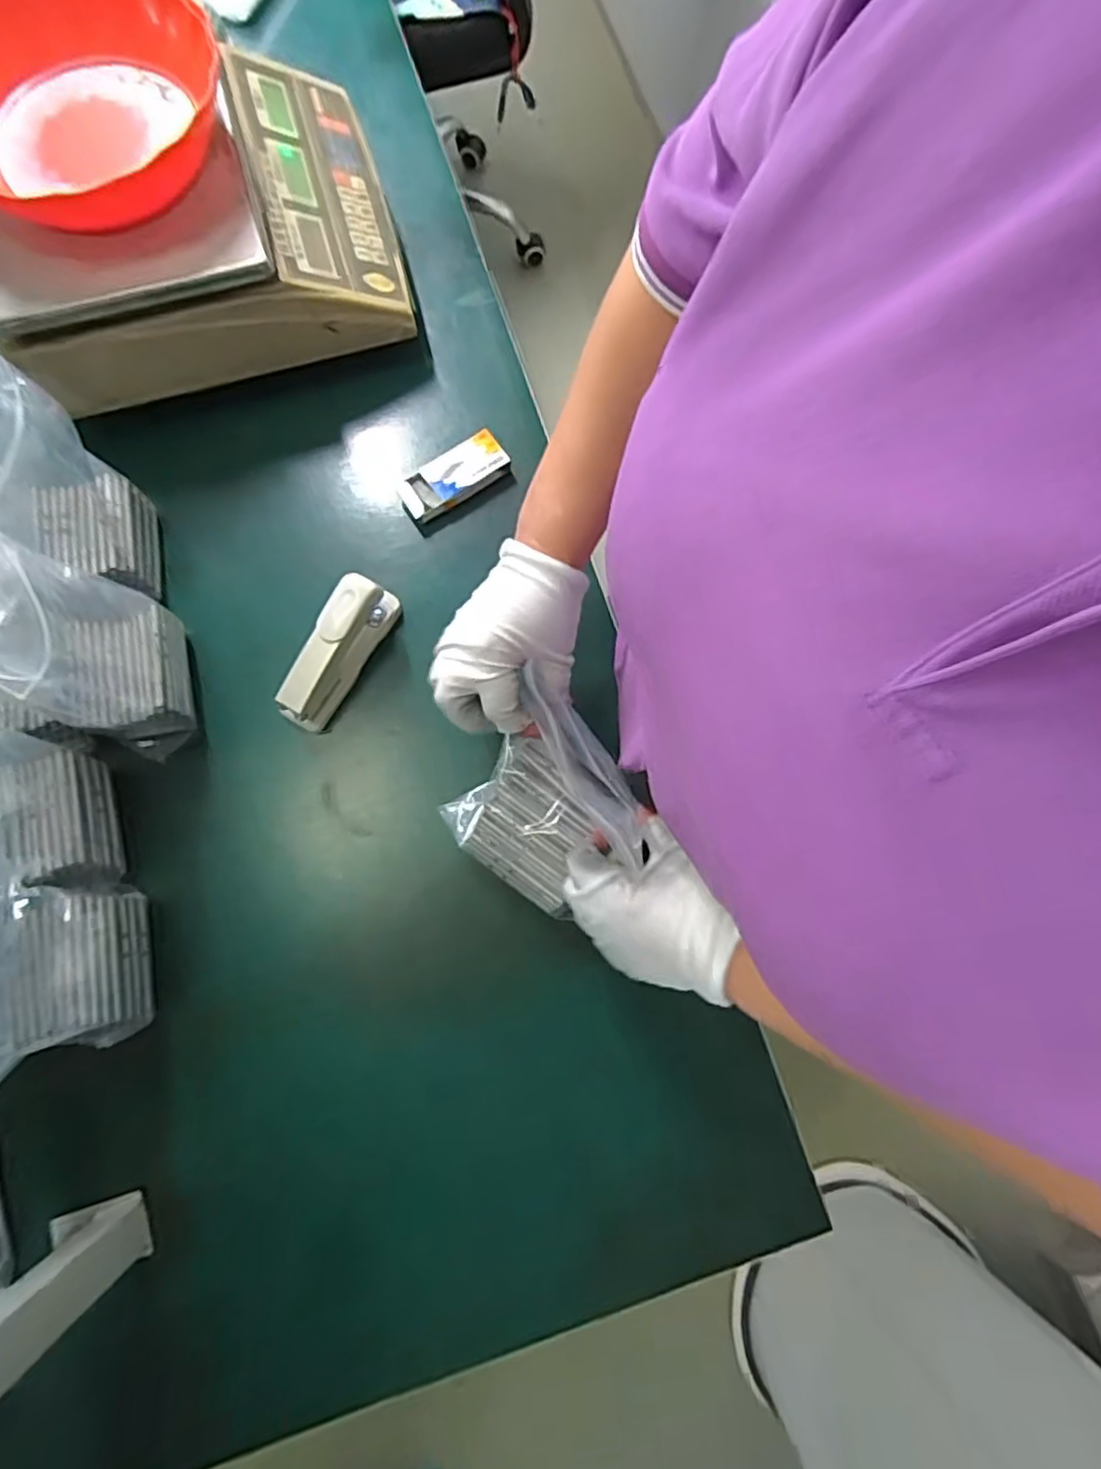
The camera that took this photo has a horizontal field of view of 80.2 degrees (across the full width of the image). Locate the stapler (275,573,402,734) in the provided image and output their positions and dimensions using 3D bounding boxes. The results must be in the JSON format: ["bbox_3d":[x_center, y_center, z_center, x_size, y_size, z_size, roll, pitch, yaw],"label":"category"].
[{"bbox_3d":[-0.162,-0.063,0.498,0.030,0.063,0.120,29,78,5],"label":"stapler"}]

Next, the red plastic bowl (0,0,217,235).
[{"bbox_3d":[-0.332,-0.445,0.465,0.204,0.055,0.192,0,78,-1],"label":"red plastic bowl"}]

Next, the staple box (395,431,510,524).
[{"bbox_3d":[-0.082,-0.217,0.553,0.093,0.018,0.042,-34,80,-8],"label":"staple box"}]

